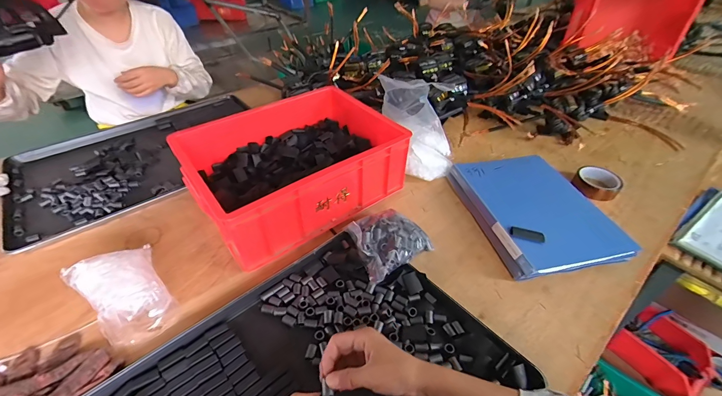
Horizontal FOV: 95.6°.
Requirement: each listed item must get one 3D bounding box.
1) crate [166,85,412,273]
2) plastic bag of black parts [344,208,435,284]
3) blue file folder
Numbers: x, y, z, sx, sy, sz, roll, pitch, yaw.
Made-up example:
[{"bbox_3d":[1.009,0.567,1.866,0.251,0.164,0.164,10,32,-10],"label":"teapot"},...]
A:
[{"bbox_3d":[-0.151,-0.078,0.713,0.400,0.141,0.316,-27,49,-28],"label":"crate"},{"bbox_3d":[0.046,0.078,0.599,0.144,0.060,0.109,-30,50,-30],"label":"plastic bag of black parts"},{"bbox_3d":[0.366,0.019,0.691,0.252,0.047,0.309,-8,43,-10],"label":"blue file folder"}]

